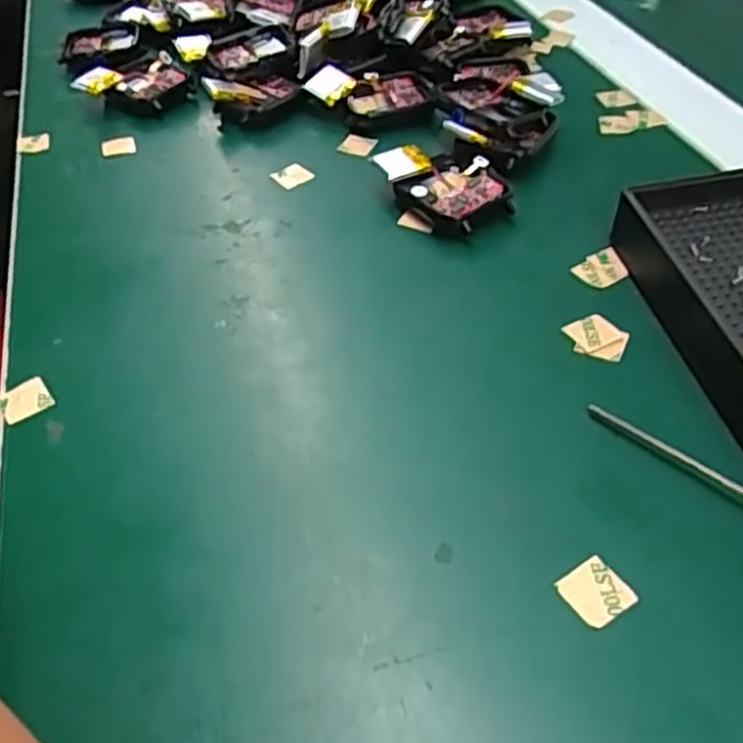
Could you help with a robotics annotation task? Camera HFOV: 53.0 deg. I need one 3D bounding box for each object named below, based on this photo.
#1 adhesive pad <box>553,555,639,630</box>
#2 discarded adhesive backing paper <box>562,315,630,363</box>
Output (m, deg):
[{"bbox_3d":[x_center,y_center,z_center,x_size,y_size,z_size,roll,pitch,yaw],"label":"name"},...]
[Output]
[{"bbox_3d":[0.057,0.056,0.190,0.016,0.004,0.015,-27,50,-20],"label":"adhesive pad"},{"bbox_3d":[0.077,-0.013,0.255,0.021,0.004,0.018,20,51,22],"label":"discarded adhesive backing paper"}]

